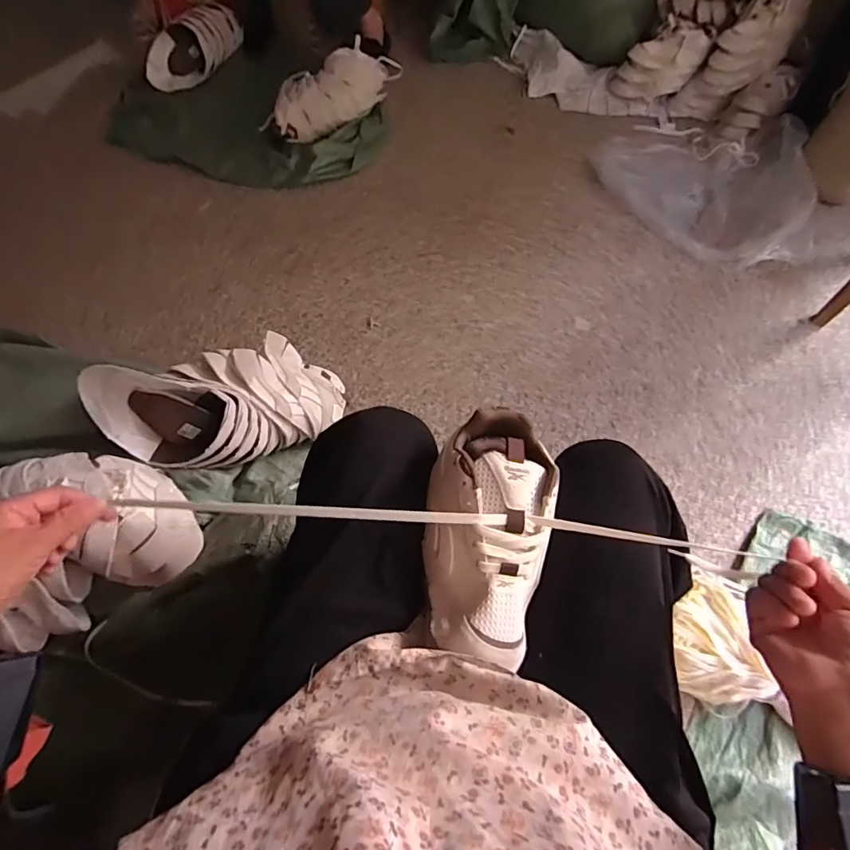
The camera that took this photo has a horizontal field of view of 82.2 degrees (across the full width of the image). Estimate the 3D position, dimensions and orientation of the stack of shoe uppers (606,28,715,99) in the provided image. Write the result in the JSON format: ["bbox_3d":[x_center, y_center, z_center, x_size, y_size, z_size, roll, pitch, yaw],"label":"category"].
[{"bbox_3d":[0.669,-1.036,1.400,0.226,0.154,0.118,22,65,10],"label":"stack of shoe uppers"}]

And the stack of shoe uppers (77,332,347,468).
[{"bbox_3d":[-0.315,-0.038,0.787,0.381,0.141,0.176,-9,62,-31],"label":"stack of shoe uppers"}]

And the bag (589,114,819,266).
[{"bbox_3d":[0.670,-0.614,1.188,0.465,0.120,0.445,13,64,6],"label":"bag"}]

